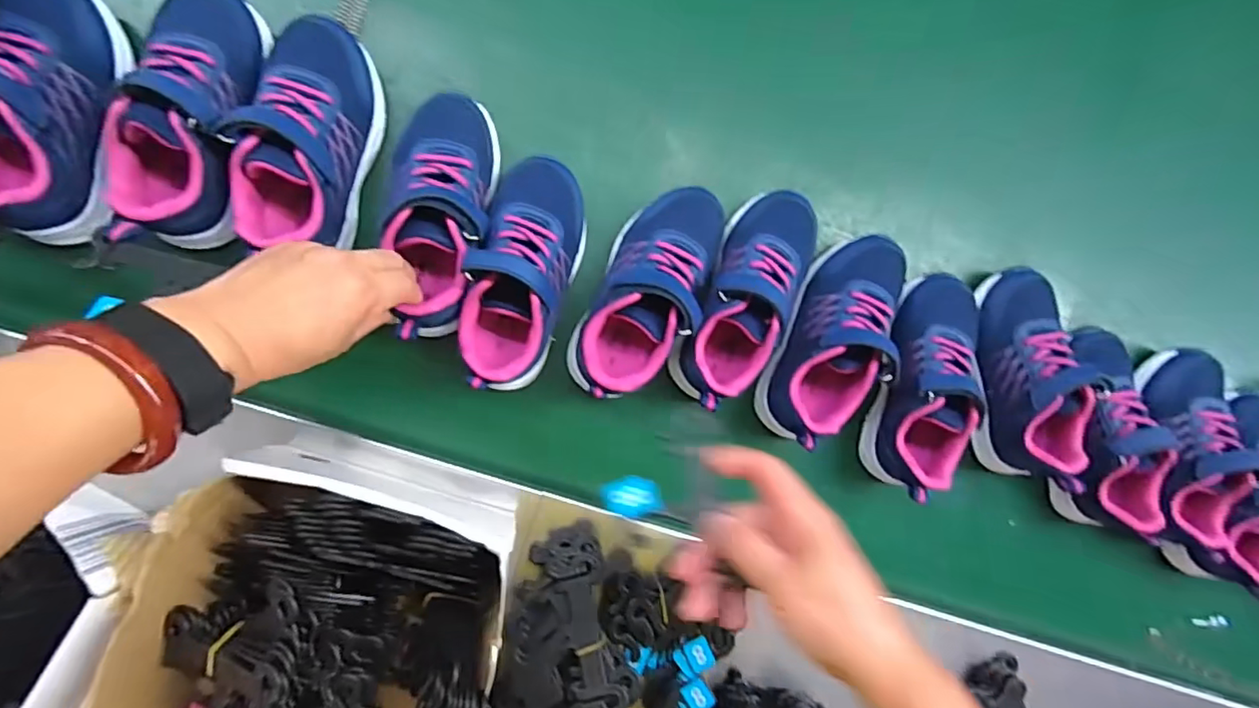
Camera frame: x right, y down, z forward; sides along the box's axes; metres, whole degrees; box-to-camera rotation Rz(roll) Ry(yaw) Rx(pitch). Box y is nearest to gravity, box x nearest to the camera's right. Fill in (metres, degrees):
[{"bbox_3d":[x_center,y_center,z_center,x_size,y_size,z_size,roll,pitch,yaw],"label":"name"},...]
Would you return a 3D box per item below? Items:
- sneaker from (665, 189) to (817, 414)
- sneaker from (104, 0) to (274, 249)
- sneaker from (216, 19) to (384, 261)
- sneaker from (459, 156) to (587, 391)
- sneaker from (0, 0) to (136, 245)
[{"bbox_3d":[0.088,-0.041,0.420,0.063,0.061,0.163,30,88,-10],"label":"sneaker"},{"bbox_3d":[-0.283,-0.155,0.375,0.071,0.076,0.173,13,91,-10],"label":"sneaker"},{"bbox_3d":[-0.214,-0.143,0.380,0.068,0.064,0.149,17,90,-10],"label":"sneaker"},{"bbox_3d":[-0.078,-0.055,0.399,0.074,0.064,0.163,18,90,-10],"label":"sneaker"},{"bbox_3d":[-0.373,-0.157,0.360,0.060,0.079,0.166,13,91,-10],"label":"sneaker"}]

